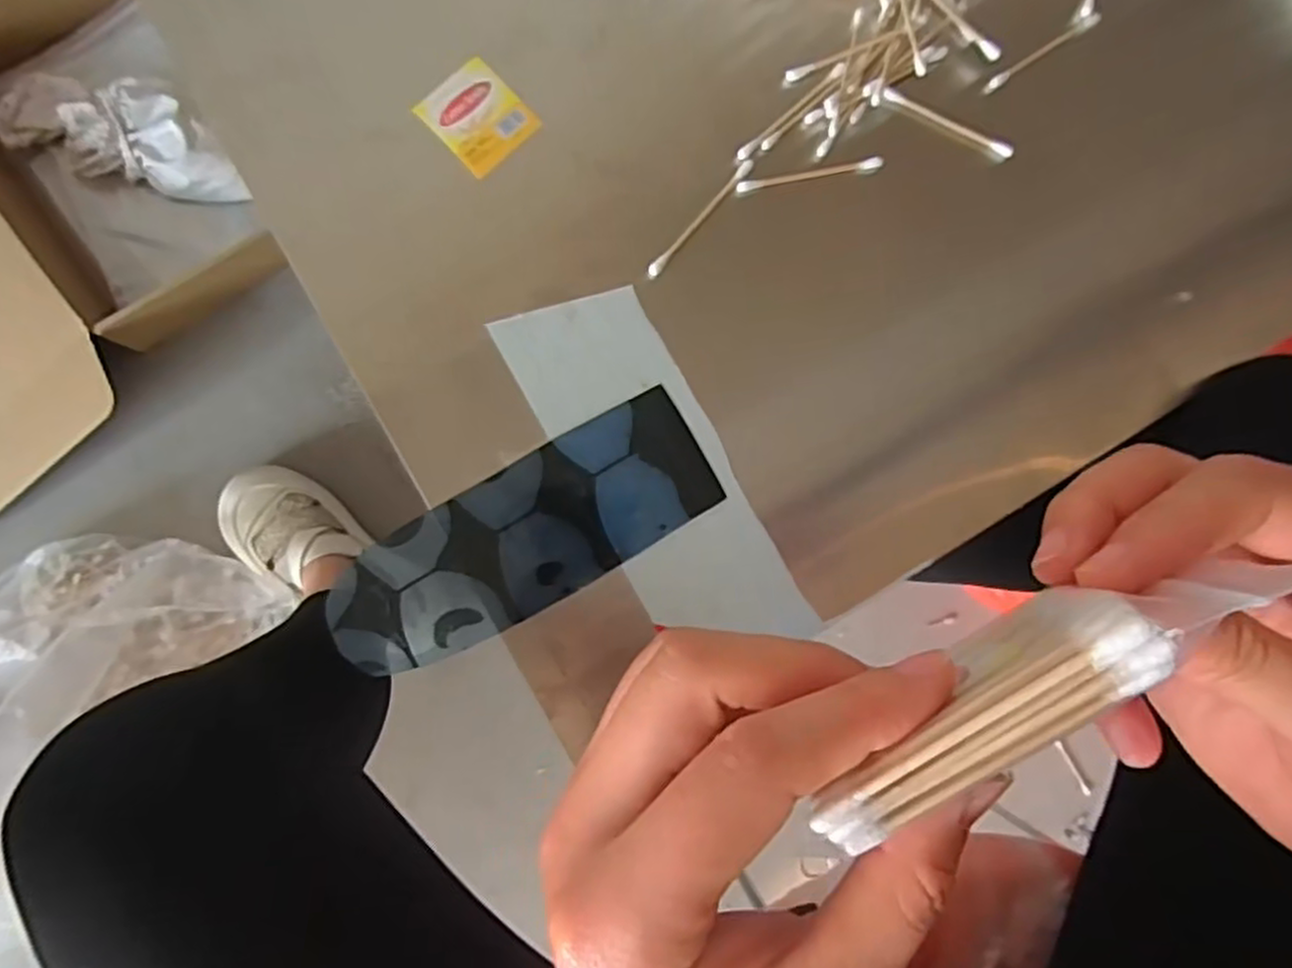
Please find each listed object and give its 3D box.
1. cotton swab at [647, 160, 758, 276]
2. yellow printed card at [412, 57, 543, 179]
[{"bbox_3d":[0.026,-0.123,0.334,0.006,0.004,0.072,41,82,-2],"label":"cotton swab"},{"bbox_3d":[-0.075,-0.165,0.325,0.042,0.004,0.040,45,81,-2],"label":"yellow printed card"}]

